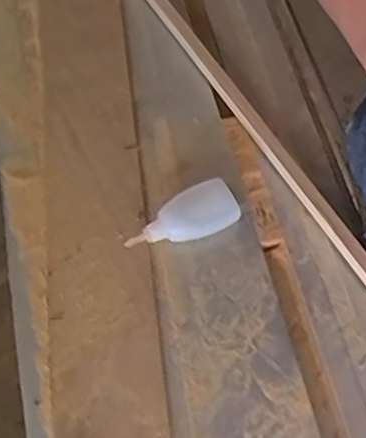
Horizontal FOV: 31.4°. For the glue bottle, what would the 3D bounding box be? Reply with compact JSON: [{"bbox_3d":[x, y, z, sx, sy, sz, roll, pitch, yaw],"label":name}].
[{"bbox_3d":[-0.001,0.001,0.552,0.093,0.023,0.044,-25,64,-9],"label":"glue bottle"}]

